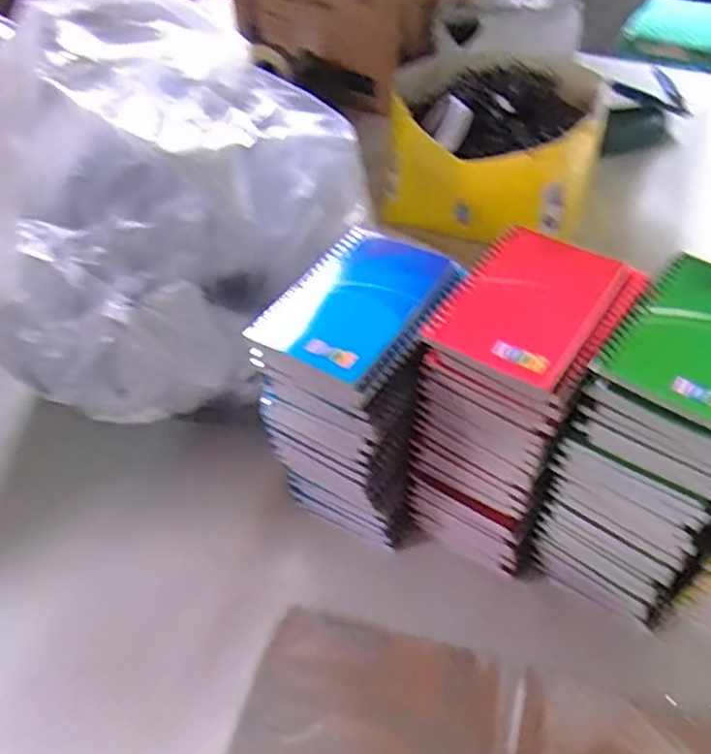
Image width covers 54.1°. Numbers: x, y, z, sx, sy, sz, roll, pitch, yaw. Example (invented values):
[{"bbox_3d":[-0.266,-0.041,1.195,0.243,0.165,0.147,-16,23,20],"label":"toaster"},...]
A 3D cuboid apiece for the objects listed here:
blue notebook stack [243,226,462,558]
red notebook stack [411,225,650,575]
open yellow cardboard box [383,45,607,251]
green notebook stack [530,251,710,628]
[{"bbox_3d":[0.008,0.014,0.519,0.097,0.212,0.119,23,54,23],"label":"blue notebook stack"},{"bbox_3d":[0.115,0.024,0.505,0.098,0.204,0.142,25,55,24],"label":"red notebook stack"},{"bbox_3d":[0.156,-0.259,0.808,0.227,0.133,0.206,18,52,20],"label":"open yellow cardboard box"},{"bbox_3d":[0.213,0.049,0.476,0.100,0.202,0.160,29,57,27],"label":"green notebook stack"}]

